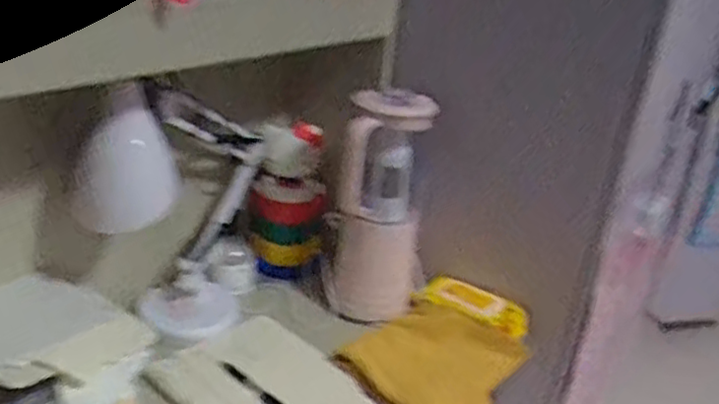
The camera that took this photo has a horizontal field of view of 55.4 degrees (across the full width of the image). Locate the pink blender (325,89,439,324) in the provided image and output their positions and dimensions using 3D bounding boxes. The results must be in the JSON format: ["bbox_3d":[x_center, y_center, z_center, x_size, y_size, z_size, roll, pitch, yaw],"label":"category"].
[{"bbox_3d":[0.033,0.005,1.044,0.140,0.336,0.123,4,24,-7],"label":"pink blender"}]

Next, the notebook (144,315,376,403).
[{"bbox_3d":[-0.109,0.245,0.884,0.246,0.017,0.223,28,25,29],"label":"notebook"}]

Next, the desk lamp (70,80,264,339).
[{"bbox_3d":[-0.254,-0.003,0.979,0.175,0.362,0.306,8,23,3],"label":"desk lamp"}]

